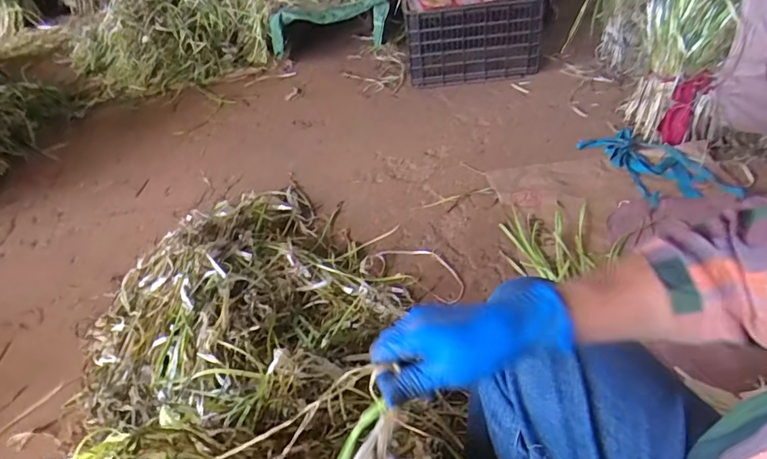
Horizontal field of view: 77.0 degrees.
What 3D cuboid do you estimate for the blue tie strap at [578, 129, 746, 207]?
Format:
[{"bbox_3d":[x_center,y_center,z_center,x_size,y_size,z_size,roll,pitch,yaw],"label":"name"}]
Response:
[{"bbox_3d":[0.721,-0.179,1.300,0.244,0.054,0.360,-16,42,-8],"label":"blue tie strap"}]

